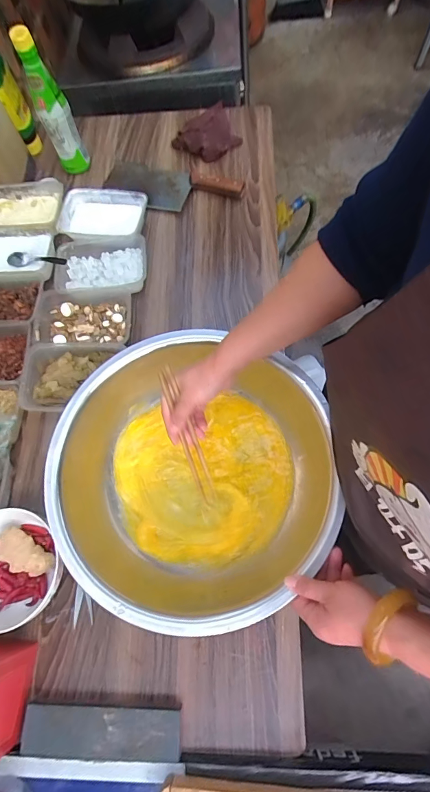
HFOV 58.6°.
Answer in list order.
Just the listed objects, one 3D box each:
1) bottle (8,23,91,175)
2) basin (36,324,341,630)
[{"bbox_3d":[-0.309,-0.549,0.742,0.064,0.240,0.054,-24,70,-4],"label":"bottle"},{"bbox_3d":[-0.034,0.107,0.543,0.353,0.113,0.373,-1,67,3],"label":"basin"}]

